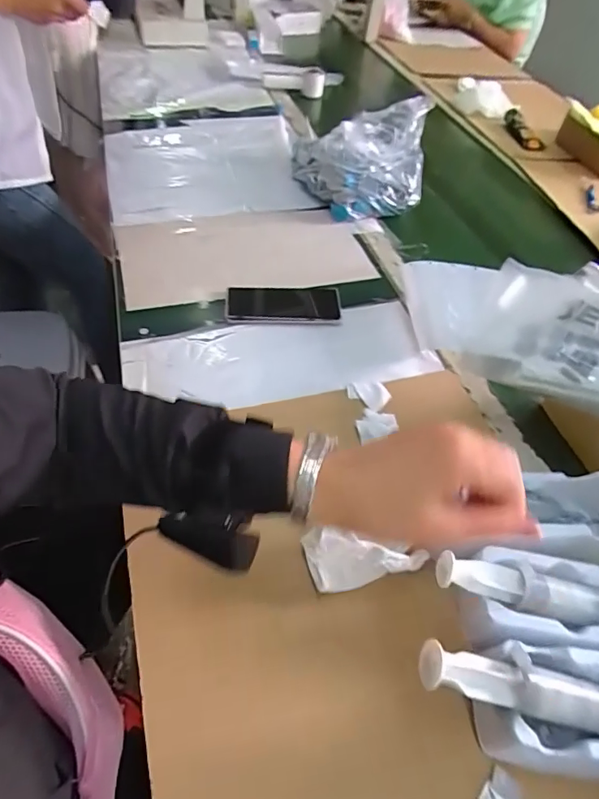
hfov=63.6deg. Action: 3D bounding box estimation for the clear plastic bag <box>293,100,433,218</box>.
[{"bbox_3d":[0.104,-0.420,0.853,0.236,0.140,0.181,6,49,-1],"label":"clear plastic bag"}]

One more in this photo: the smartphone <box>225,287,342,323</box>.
[{"bbox_3d":[-0.022,-0.133,0.682,0.162,0.010,0.072,-3,50,-8],"label":"smartphone"}]

